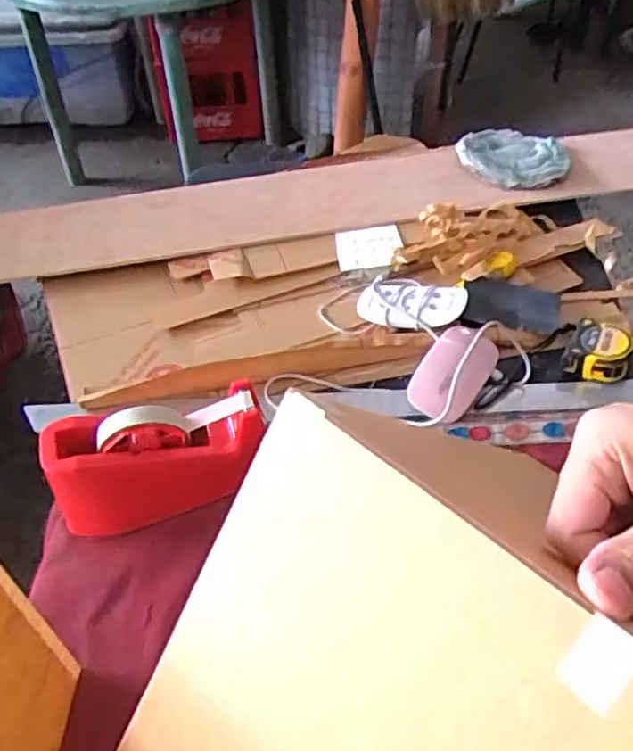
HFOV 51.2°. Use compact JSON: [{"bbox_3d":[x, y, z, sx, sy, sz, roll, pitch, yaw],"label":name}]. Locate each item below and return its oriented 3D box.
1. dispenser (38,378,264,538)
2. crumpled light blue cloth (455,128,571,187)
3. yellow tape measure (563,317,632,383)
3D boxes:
[{"bbox_3d":[-0.143,0.073,0.605,0.189,0.095,0.068,-12,48,-10],"label":"dispenser"},{"bbox_3d":[0.300,-0.334,1.004,0.158,0.023,0.153,25,52,23],"label":"crumpled light blue cloth"},{"bbox_3d":[0.307,-0.028,0.718,0.060,0.038,0.067,22,51,20],"label":"yellow tape measure"}]

